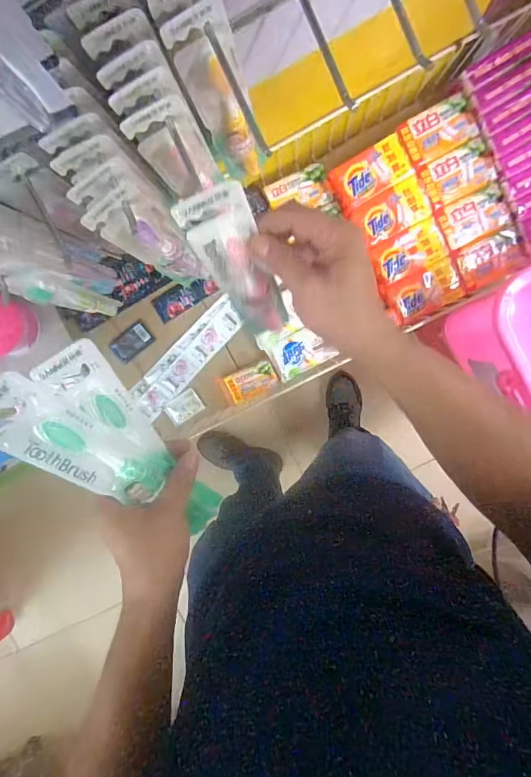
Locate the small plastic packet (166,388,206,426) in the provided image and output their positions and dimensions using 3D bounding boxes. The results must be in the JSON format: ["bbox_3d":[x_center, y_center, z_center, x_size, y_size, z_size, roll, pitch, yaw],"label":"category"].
[{"bbox_3d":[-0.148,0.036,0.749,0.063,0.011,0.044,-33,94,6],"label":"small plastic packet"}]

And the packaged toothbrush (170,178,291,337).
[{"bbox_3d":[-0.017,-0.092,0.346,0.046,0.198,0.012,-22,71,6],"label":"packaged toothbrush"}]

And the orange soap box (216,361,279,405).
[{"bbox_3d":[-0.030,-0.010,0.732,0.102,0.025,0.052,-21,95,5],"label":"orange soap box"}]

